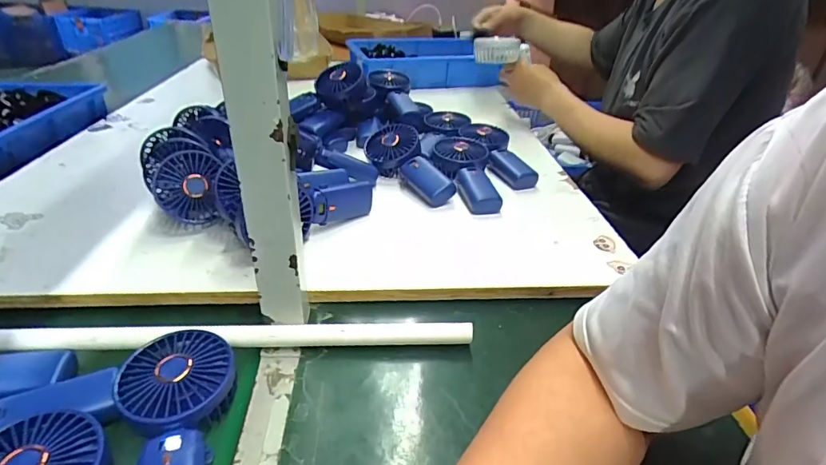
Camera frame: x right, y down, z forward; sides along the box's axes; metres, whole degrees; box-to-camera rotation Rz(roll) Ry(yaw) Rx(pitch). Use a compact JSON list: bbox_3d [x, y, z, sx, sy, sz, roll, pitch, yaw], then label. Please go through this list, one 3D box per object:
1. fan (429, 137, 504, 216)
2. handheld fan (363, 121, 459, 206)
[{"bbox_3d":[0.076,-0.091,0.702,0.090,0.045,0.190,1,33,-4],"label":"fan"},{"bbox_3d":[-0.011,-0.106,0.704,0.090,0.062,0.188,-15,36,-24],"label":"handheld fan"}]

